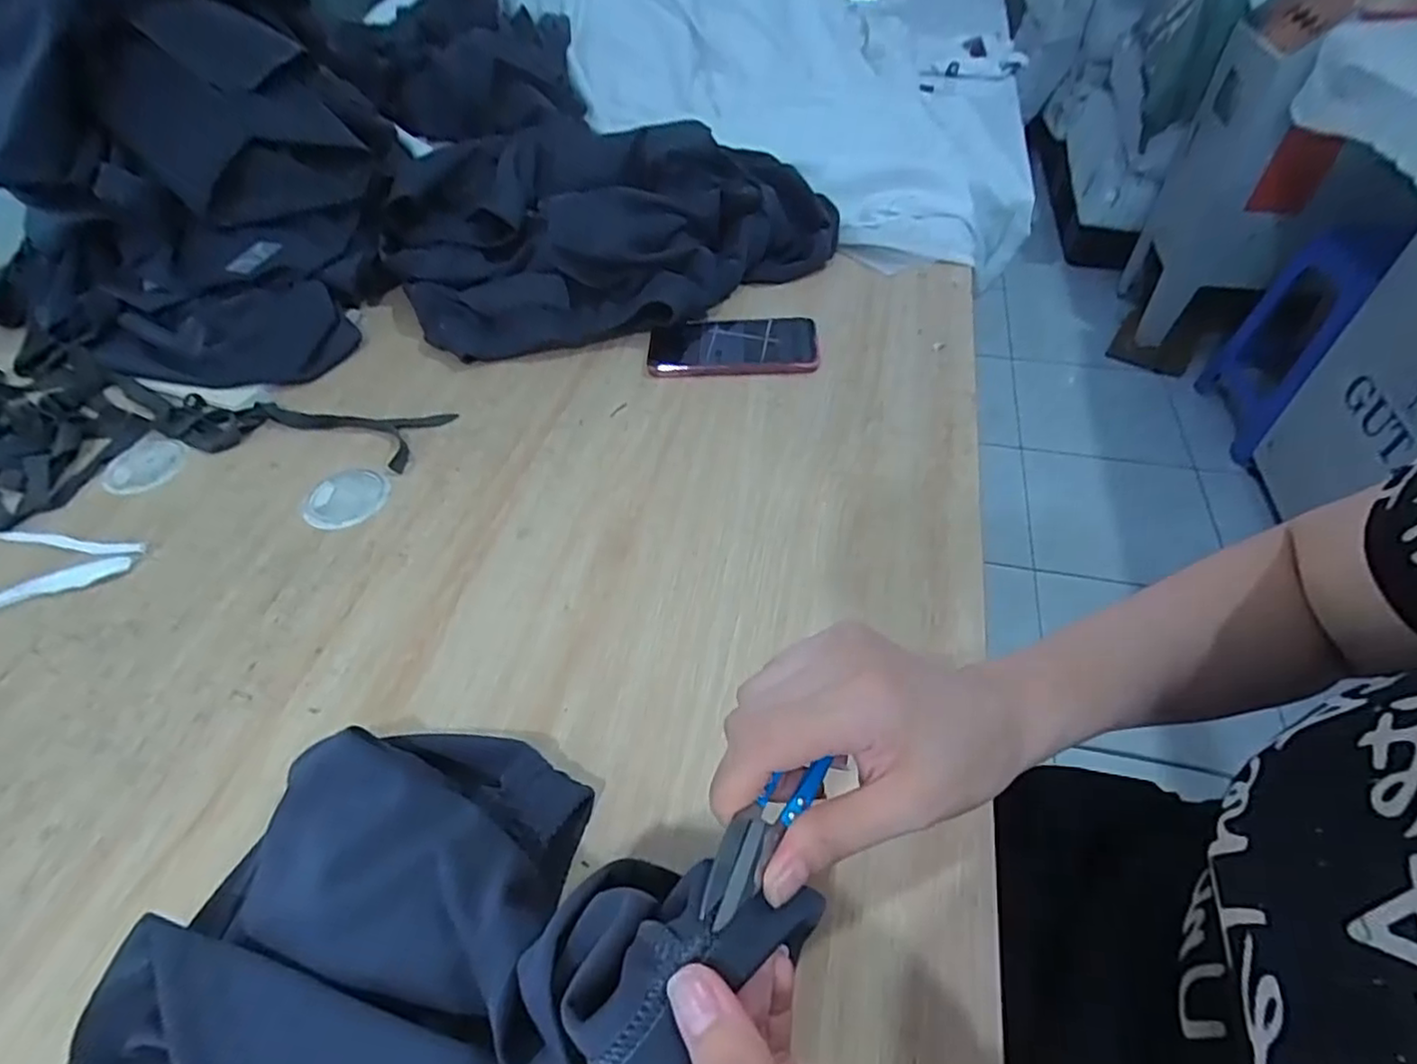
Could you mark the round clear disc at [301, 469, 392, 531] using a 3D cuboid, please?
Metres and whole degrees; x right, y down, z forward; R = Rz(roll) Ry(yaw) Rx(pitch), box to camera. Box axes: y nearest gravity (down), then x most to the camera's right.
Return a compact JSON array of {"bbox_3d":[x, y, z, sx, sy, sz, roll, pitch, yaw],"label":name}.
[{"bbox_3d":[-0.293,-0.029,0.549,0.064,0.004,0.064,-1,48,1],"label":"round clear disc"}]

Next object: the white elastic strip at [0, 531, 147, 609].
[{"bbox_3d":[-0.516,0.031,0.505,0.154,0.004,0.082,5,49,7],"label":"white elastic strip"}]

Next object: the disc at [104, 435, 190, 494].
[{"bbox_3d":[-0.482,-0.058,0.583,0.056,0.005,0.063,11,50,12],"label":"disc"}]

